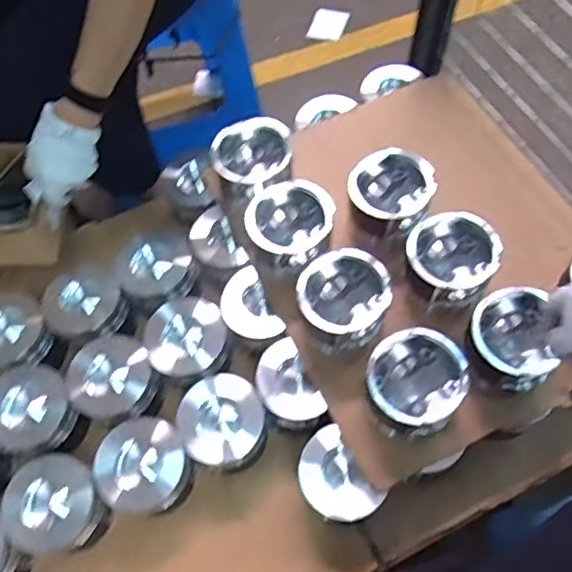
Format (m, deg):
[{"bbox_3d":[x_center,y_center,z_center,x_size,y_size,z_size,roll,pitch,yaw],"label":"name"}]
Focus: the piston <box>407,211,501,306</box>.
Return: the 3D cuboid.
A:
[{"bbox_3d":[0.214,-0.026,0.774,0.110,0.097,0.110,-1,62,2],"label":"piston"}]

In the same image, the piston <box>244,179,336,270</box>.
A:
[{"bbox_3d":[0.007,-0.078,0.807,0.115,0.084,0.114,11,64,9],"label":"piston"}]

